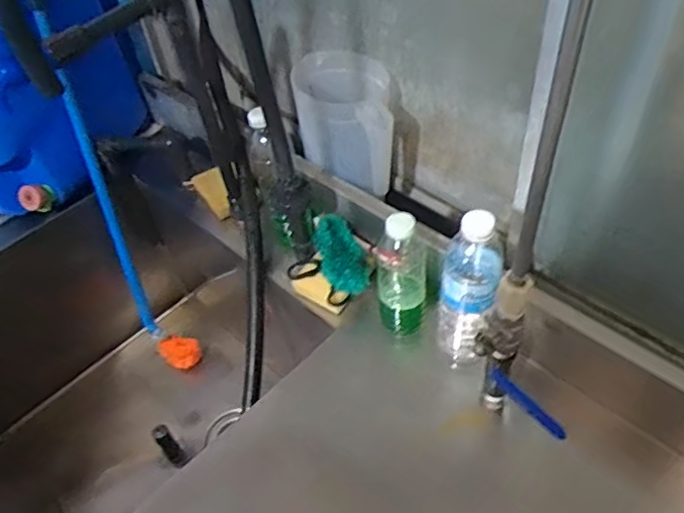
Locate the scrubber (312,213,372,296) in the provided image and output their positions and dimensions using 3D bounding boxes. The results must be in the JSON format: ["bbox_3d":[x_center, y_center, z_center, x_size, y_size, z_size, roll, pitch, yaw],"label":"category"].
[{"bbox_3d":[0.000,0.000,0.762,0.059,0.035,0.107,-25,60,5],"label":"scrubber"}]

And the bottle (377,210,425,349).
[{"bbox_3d":[0.070,0.025,0.695,0.058,0.183,0.055,-2,47,4],"label":"bottle"}]

